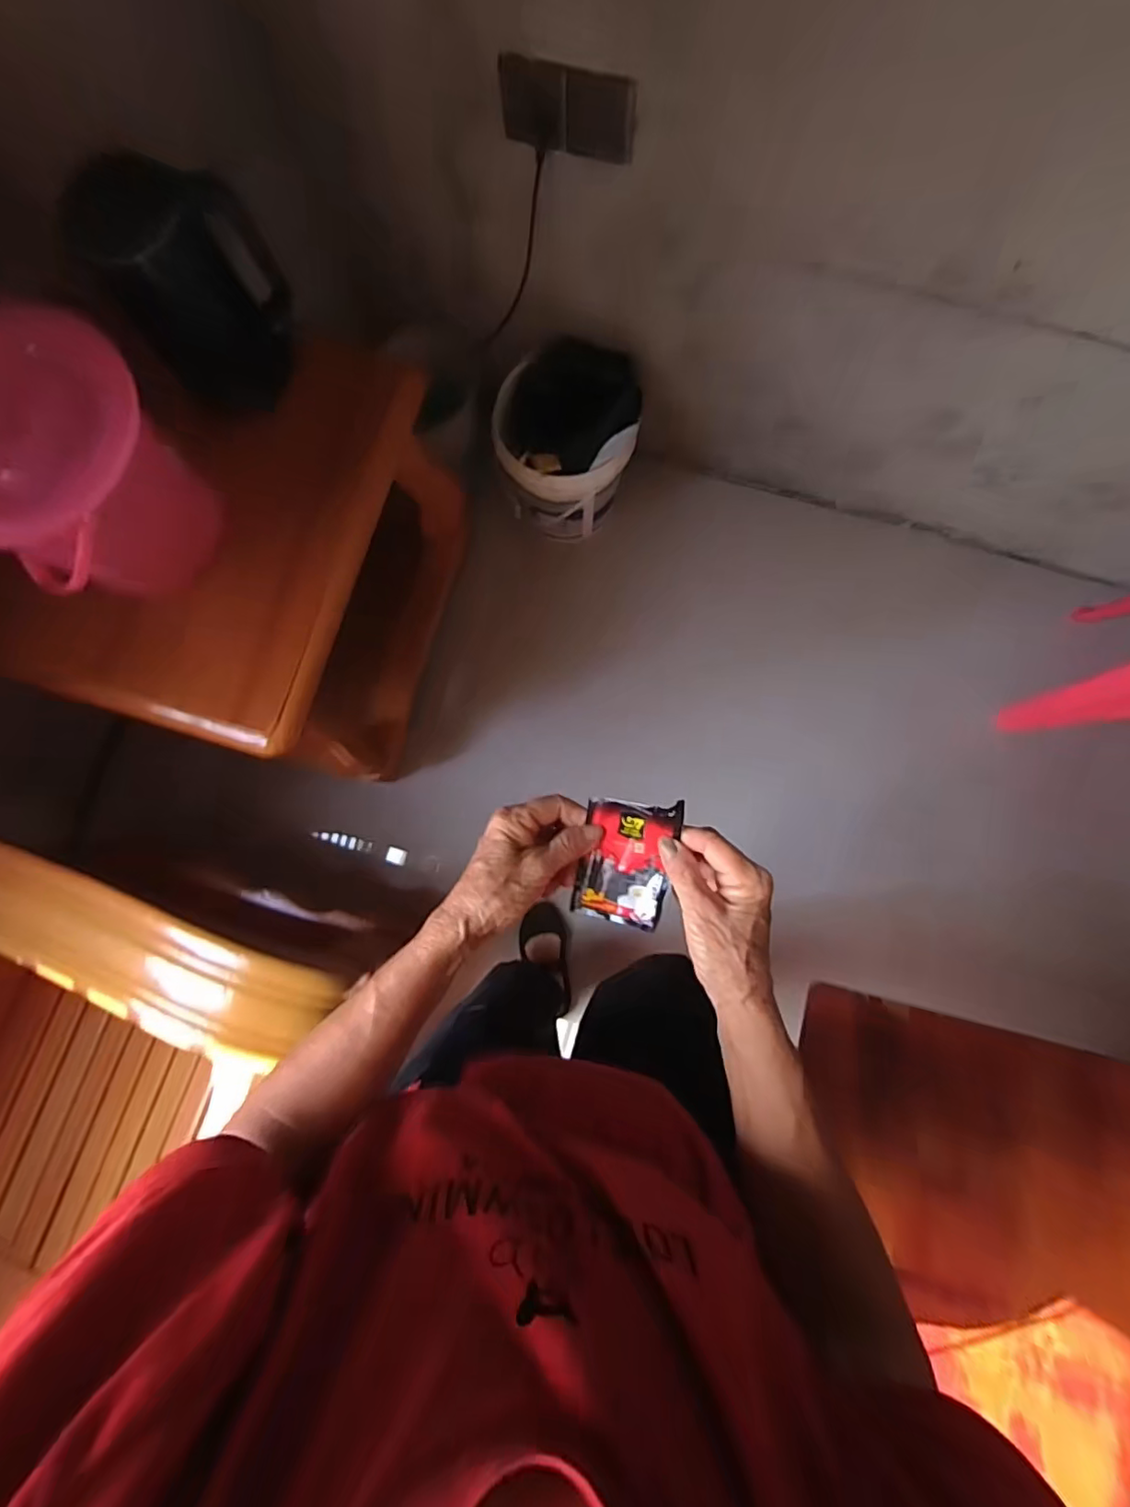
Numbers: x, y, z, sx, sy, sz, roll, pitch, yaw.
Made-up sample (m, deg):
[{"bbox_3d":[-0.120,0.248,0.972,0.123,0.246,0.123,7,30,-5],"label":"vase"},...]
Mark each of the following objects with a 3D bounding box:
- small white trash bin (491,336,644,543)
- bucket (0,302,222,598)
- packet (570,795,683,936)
[{"bbox_3d":[-0.001,-0.591,1.161,0.251,0.233,0.257,0,82,1],"label":"small white trash bin"},{"bbox_3d":[-0.569,-0.312,0.676,0.205,0.179,0.221,18,83,4],"label":"bucket"},{"bbox_3d":[0.042,0.076,0.419,0.063,0.016,0.094,12,102,12],"label":"packet"}]

